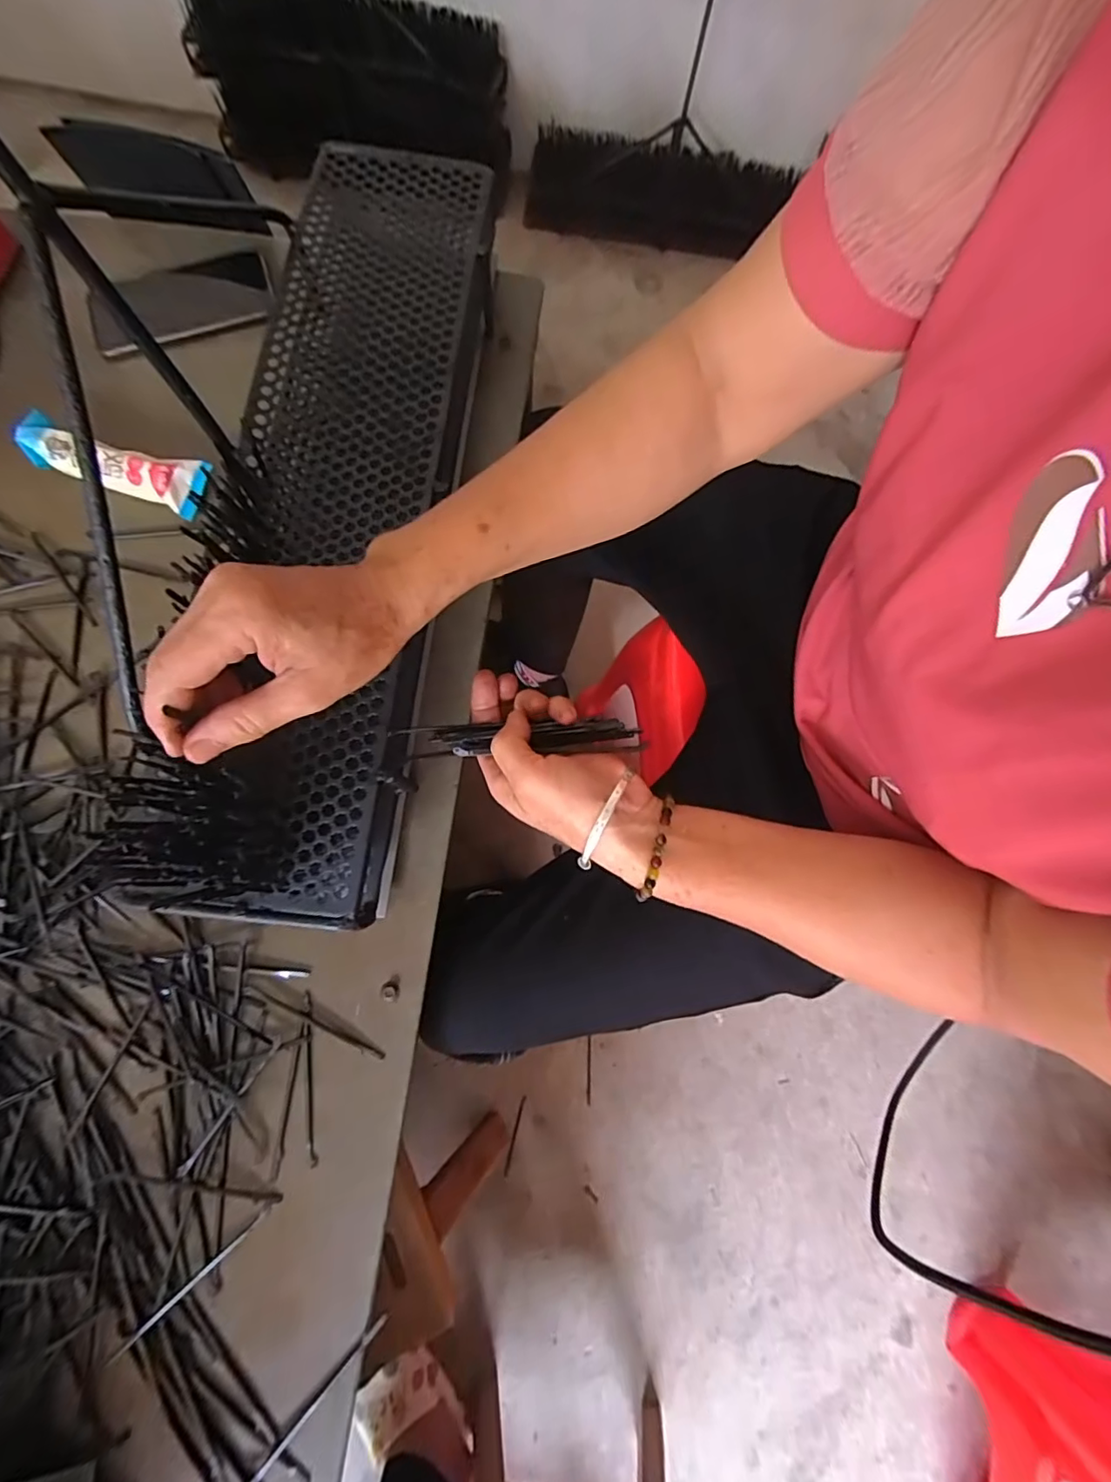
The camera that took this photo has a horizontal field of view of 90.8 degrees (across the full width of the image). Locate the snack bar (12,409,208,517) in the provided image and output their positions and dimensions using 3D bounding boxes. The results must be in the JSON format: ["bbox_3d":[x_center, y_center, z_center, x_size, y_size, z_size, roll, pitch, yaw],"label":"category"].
[{"bbox_3d":[-0.357,-0.226,0.450,0.142,0.039,0.045,17,76,1],"label":"snack bar"}]

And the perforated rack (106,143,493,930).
[{"bbox_3d":[-0.156,-0.182,0.396,0.161,0.047,0.600,5,78,0],"label":"perforated rack"}]

